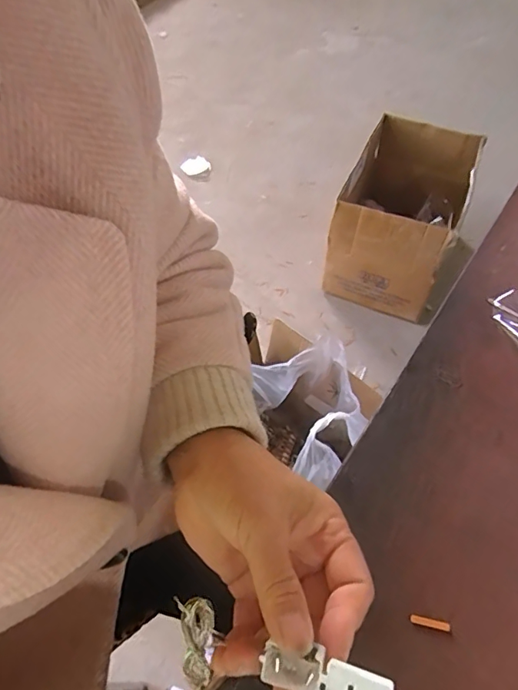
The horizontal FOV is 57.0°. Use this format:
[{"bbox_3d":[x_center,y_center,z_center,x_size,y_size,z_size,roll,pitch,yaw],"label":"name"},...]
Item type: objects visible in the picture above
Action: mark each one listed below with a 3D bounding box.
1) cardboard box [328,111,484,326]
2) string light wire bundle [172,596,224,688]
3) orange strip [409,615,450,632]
[{"bbox_3d":[0.369,-0.319,1.234,0.308,0.303,0.412,15,60,12],"label":"cardboard box"},{"bbox_3d":[-0.029,0.139,0.224,0.018,0.005,0.037,-4,74,-1],"label":"string light wire bundle"},{"bbox_3d":[0.101,0.164,0.281,0.024,0.004,0.004,10,58,8],"label":"orange strip"}]

